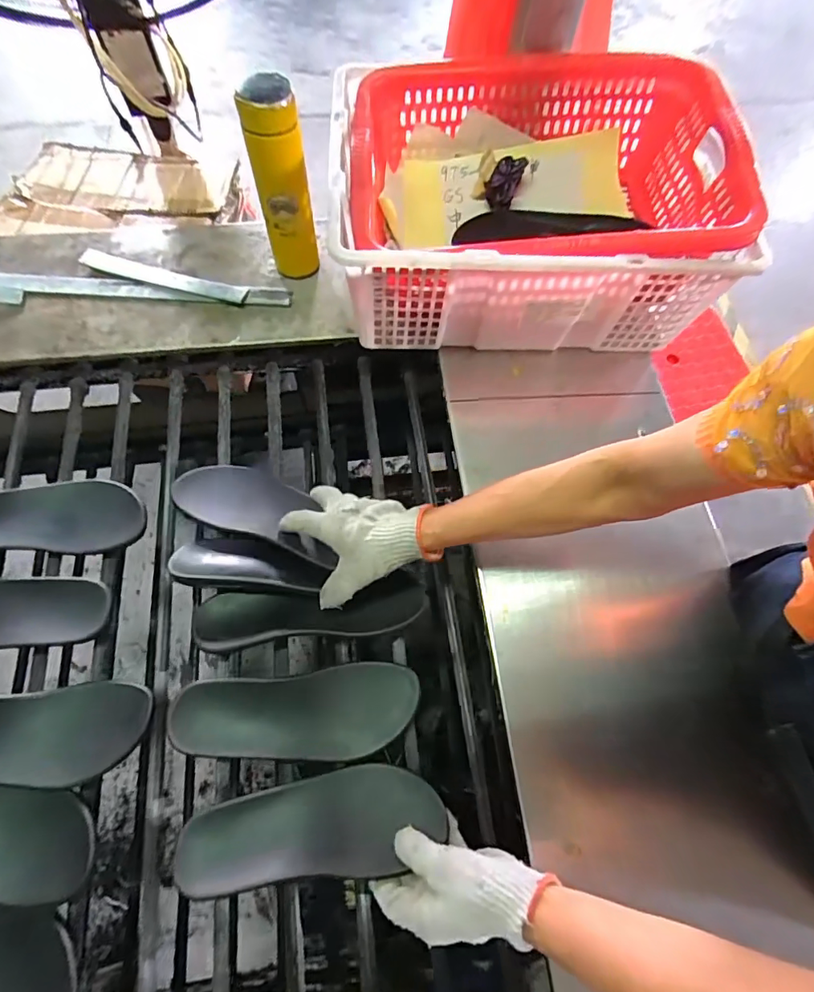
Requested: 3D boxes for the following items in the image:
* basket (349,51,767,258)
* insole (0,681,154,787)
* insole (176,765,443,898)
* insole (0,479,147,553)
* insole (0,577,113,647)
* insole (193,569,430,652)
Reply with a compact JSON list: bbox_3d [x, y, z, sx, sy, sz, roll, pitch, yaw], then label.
[{"bbox_3d":[0.159,-0.374,0.644,0.446,0.221,0.305,0,68,-3],"label":"basket"},{"bbox_3d":[-0.383,0.236,0.469,0.234,0.024,0.087,-2,68,-3],"label":"insole"},{"bbox_3d":[-0.085,0.310,0.442,0.235,0.050,0.080,-3,68,-15],"label":"insole"},{"bbox_3d":[-0.432,0.021,0.551,0.233,0.019,0.089,-3,68,-4],"label":"insole"},{"bbox_3d":[-0.453,0.127,0.511,0.240,0.009,0.084,-8,68,-6],"label":"insole"},{"bbox_3d":[-0.100,0.129,0.530,0.244,0.048,0.062,-7,69,-7],"label":"insole"}]

